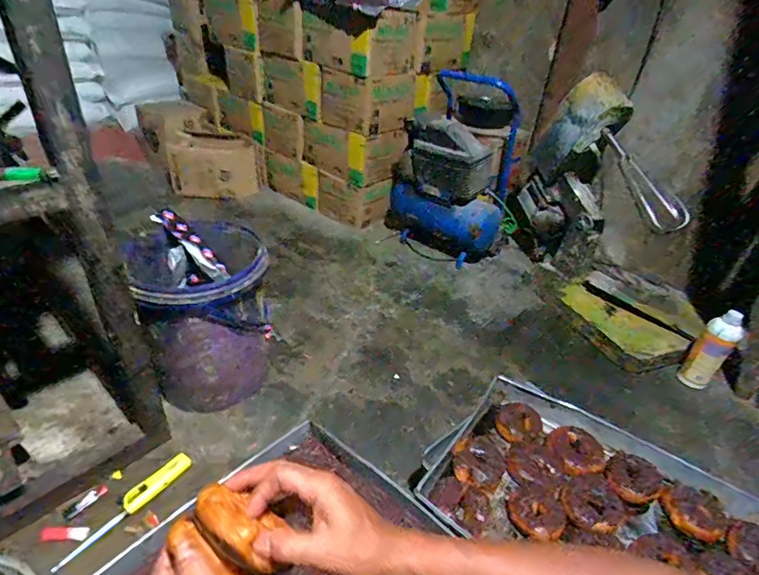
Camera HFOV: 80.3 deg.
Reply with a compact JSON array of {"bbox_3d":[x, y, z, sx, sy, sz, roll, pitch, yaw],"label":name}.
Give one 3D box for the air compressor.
[{"bbox_3d":[0.321,-0.478,1.859,0.318,0.655,0.464,-19,42,-34],"label":"air compressor"}]

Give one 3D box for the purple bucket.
[{"bbox_3d":[-0.417,0.059,1.124,0.249,0.355,0.304,-6,36,-19],"label":"purple bucket"}]

